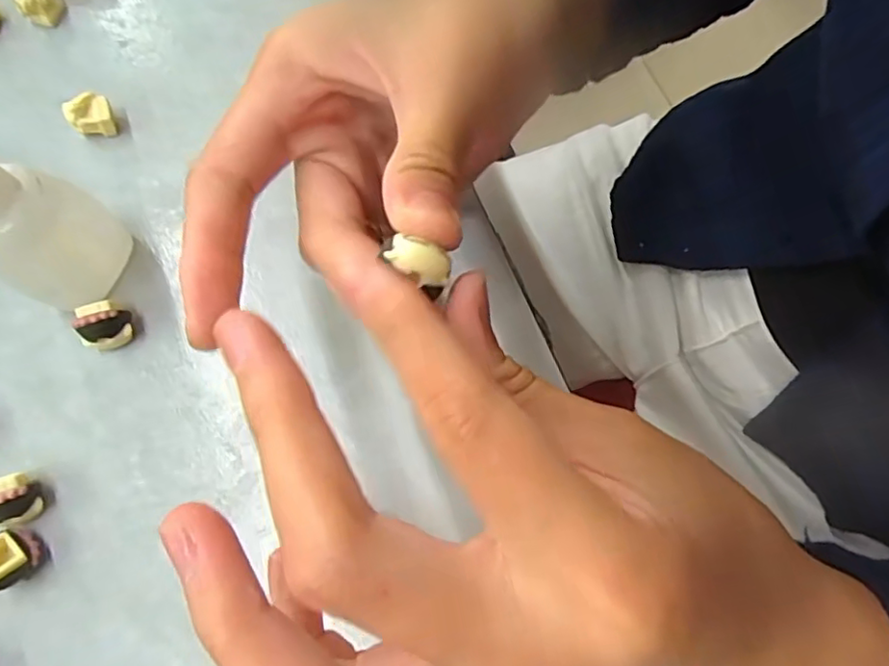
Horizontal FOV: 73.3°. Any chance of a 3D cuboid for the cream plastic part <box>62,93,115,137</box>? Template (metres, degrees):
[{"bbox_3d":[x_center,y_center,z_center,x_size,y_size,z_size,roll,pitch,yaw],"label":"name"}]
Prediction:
[{"bbox_3d":[-0.130,-0.079,0.220,0.014,0.016,0.010,-19,75,-5],"label":"cream plastic part"}]

